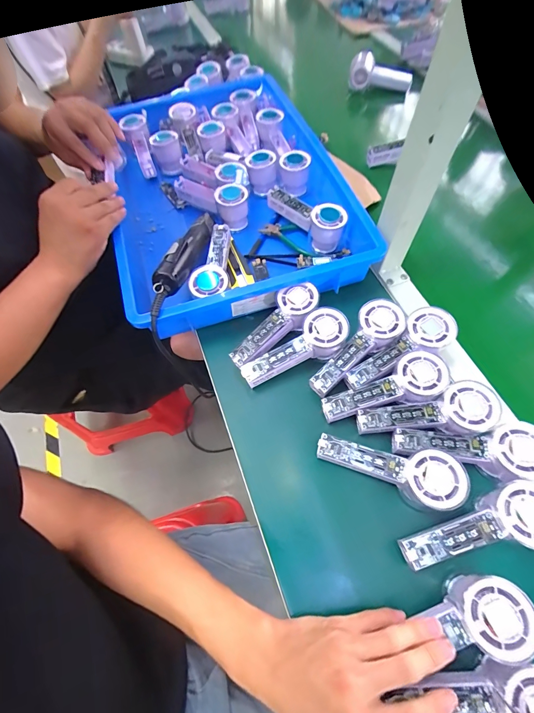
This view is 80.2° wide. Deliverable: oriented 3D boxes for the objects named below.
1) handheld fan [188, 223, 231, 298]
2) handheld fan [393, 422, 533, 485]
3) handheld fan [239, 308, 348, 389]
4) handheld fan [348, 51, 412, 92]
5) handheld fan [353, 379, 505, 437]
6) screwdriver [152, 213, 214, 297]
[{"bbox_3d":[-0.080,-0.141,0.471,0.049,0.028,0.147,1,62,2],"label":"handheld fan"},{"bbox_3d":[0.219,0.103,0.346,0.150,0.032,0.058,1,61,17],"label":"handheld fan"},{"bbox_3d":[0.039,-0.004,0.417,0.145,0.044,0.054,-30,64,2],"label":"handheld fan"},{"bbox_3d":[0.273,-0.689,0.773,0.162,0.050,0.071,-3,61,-14],"label":"handheld fan"},{"bbox_3d":[0.181,0.068,0.364,0.147,0.029,0.054,-11,62,11],"label":"handheld fan"},{"bbox_3d":[-0.111,-0.159,0.463,0.035,0.038,0.188,9,49,7],"label":"screwdriver"}]

